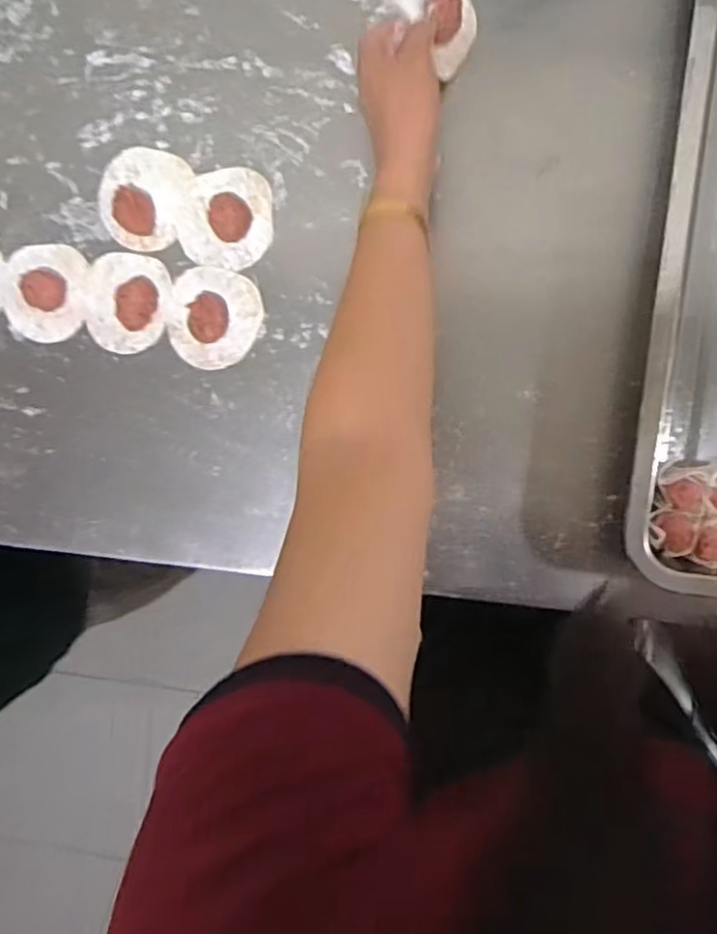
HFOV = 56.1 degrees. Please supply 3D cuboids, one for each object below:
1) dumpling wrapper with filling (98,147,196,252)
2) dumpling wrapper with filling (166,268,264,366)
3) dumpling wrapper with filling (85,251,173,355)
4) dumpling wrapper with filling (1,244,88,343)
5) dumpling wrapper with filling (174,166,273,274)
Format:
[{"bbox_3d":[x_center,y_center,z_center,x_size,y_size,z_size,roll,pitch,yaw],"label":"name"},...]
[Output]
[{"bbox_3d":[-0.186,-0.226,0.556,0.077,0.026,0.080,17,95,6],"label":"dumpling wrapper with filling"},{"bbox_3d":[-0.120,-0.123,0.552,0.077,0.013,0.079,0,93,8],"label":"dumpling wrapper with filling"},{"bbox_3d":[-0.197,-0.140,0.567,0.074,0.010,0.082,13,95,7],"label":"dumpling wrapper with filling"},{"bbox_3d":[-0.276,-0.152,0.579,0.077,0.026,0.082,0,93,8],"label":"dumpling wrapper with filling"},{"bbox_3d":[-0.111,-0.205,0.548,0.079,0.017,0.081,0,93,8],"label":"dumpling wrapper with filling"}]

